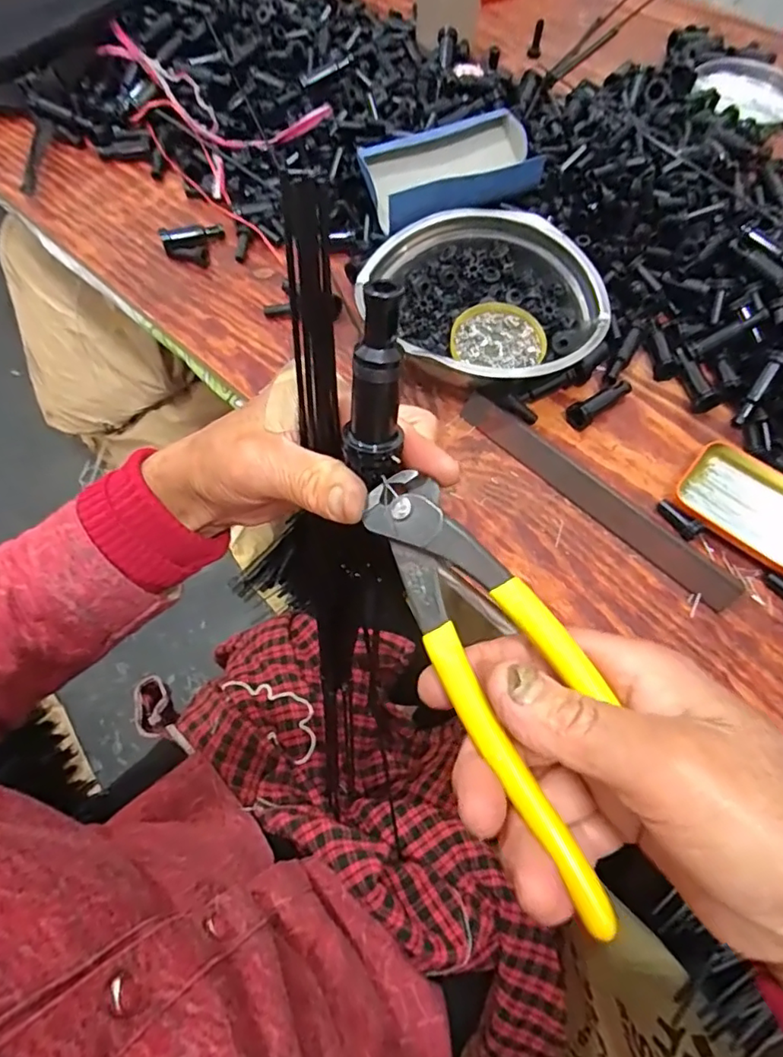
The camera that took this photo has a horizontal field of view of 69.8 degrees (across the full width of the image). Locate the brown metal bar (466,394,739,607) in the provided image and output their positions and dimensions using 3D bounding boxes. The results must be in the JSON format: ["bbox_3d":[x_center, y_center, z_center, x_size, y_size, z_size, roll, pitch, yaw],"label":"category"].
[{"bbox_3d":[0.164,-0.029,0.464,0.262,0.020,0.023,41,72,17],"label":"brown metal bar"}]

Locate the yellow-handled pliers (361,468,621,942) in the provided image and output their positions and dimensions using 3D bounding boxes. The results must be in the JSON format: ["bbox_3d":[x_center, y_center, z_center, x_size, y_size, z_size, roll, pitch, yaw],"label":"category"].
[{"bbox_3d":[0.040,0.048,0.198,0.042,0.020,0.163,-30,71,-12],"label":"yellow-handled pliers"}]

